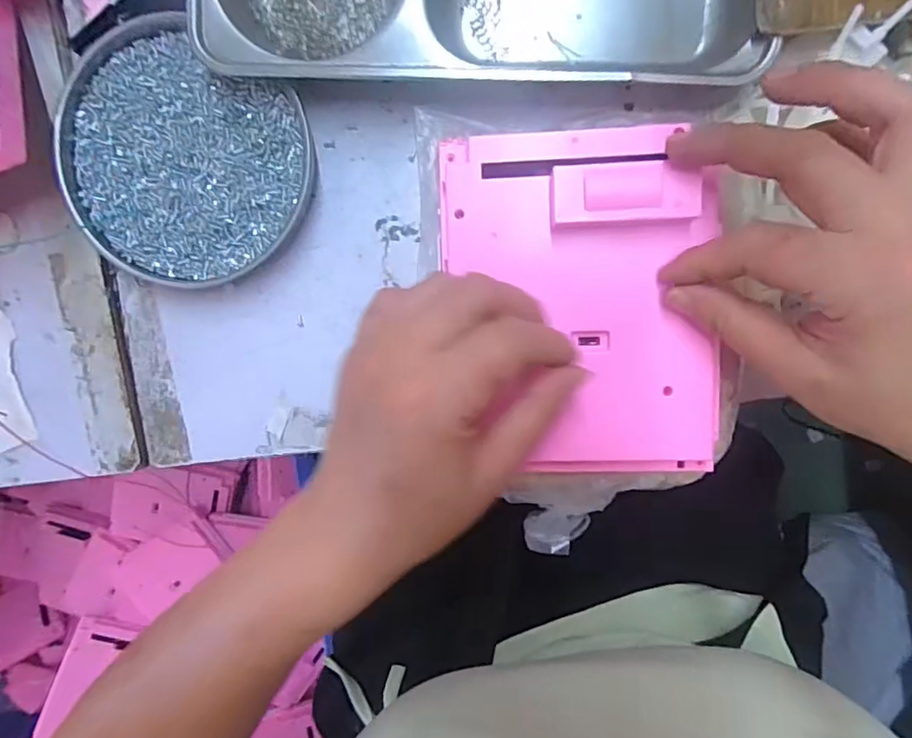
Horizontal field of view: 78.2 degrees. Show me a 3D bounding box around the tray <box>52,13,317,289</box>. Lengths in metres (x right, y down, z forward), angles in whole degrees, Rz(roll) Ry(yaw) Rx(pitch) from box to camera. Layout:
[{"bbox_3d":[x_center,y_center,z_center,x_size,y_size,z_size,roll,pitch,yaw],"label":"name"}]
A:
[{"bbox_3d":[-0.151,-0.112,0.307,0.132,0.016,0.123,1,98,4],"label":"tray"}]

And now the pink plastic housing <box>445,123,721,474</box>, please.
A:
[{"bbox_3d":[0.056,-0.027,0.253,0.118,0.025,0.159,-3,97,5],"label":"pink plastic housing"}]

